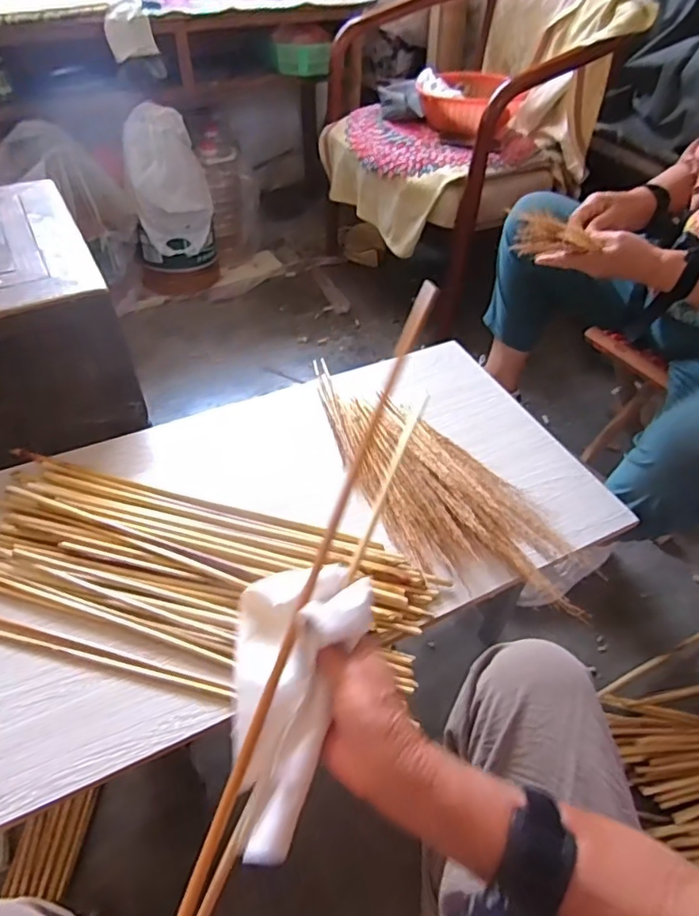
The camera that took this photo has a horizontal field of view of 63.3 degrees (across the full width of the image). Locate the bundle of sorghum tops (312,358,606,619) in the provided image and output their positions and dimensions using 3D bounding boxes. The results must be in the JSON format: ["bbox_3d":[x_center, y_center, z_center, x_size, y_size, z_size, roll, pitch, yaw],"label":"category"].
[{"bbox_3d":[0.100,0.010,0.812,0.197,0.052,0.502,-25,53,-22],"label":"bundle of sorghum tops"}]

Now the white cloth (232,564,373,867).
[{"bbox_3d":[-0.040,0.158,0.384,0.090,0.043,0.185,7,62,5],"label":"white cloth"}]

